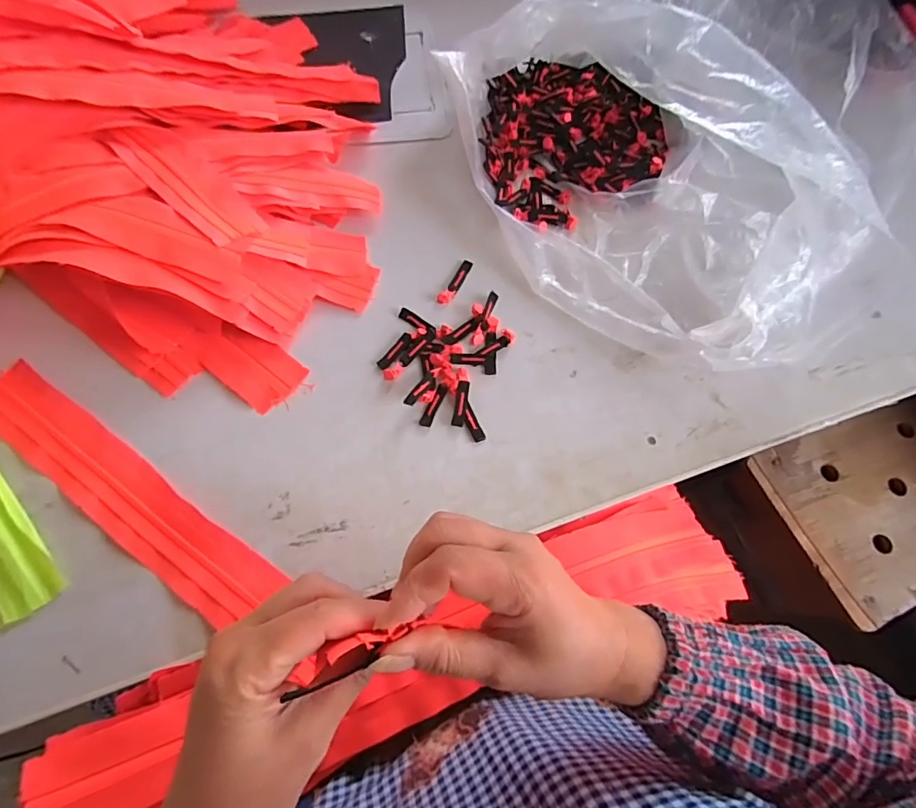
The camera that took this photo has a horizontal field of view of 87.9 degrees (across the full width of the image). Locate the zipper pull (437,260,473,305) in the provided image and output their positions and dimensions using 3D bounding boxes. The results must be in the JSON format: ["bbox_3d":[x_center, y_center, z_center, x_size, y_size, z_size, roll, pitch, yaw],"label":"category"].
[{"bbox_3d":[-0.003,-0.137,0.526,0.014,0.007,0.064,26,69,8],"label":"zipper pull"}]

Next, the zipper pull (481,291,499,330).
[{"bbox_3d":[0.034,-0.100,0.512,0.009,0.007,0.049,15,68,6],"label":"zipper pull"}]

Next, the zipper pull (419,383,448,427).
[{"bbox_3d":[-0.024,0.001,0.471,0.012,0.004,0.047,22,69,7],"label":"zipper pull"}]

